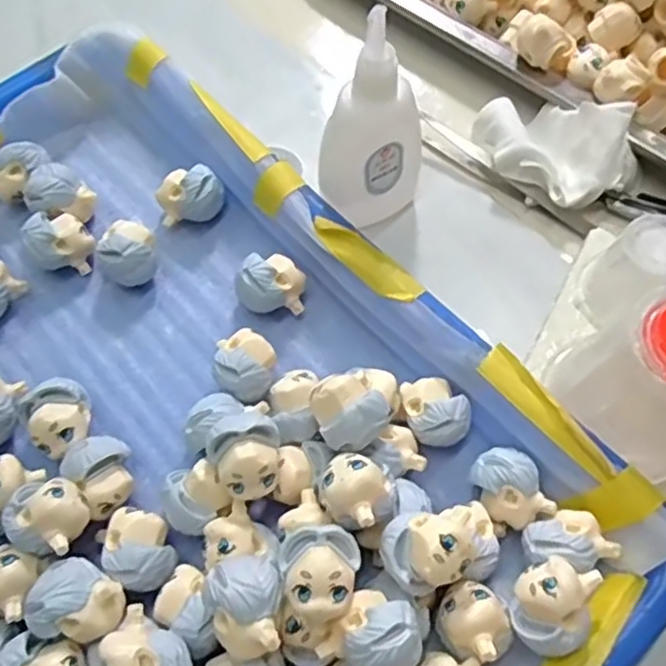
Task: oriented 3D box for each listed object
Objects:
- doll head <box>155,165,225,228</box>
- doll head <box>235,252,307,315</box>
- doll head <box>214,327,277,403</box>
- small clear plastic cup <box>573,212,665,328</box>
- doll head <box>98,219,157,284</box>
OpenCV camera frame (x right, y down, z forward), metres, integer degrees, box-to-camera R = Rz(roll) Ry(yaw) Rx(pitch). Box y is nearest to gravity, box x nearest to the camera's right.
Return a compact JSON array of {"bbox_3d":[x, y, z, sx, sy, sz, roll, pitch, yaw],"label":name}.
[{"bbox_3d":[-0.062,-0.060,0.292,0.027,0.021,0.018,-5,65,-2],"label":"doll head"},{"bbox_3d":[-0.025,-0.019,0.271,0.027,0.023,0.020,-15,66,-7],"label":"doll head"},{"bbox_3d":[-0.033,0.012,0.256,0.020,0.021,0.027,5,65,3],"label":"doll head"},{"bbox_3d":[0.117,-0.024,0.261,0.031,0.034,0.035,34,70,15],"label":"small clear plastic cup"},{"bbox_3d":[-0.084,-0.033,0.279,0.019,0.023,0.024,-7,65,-3],"label":"doll head"}]

